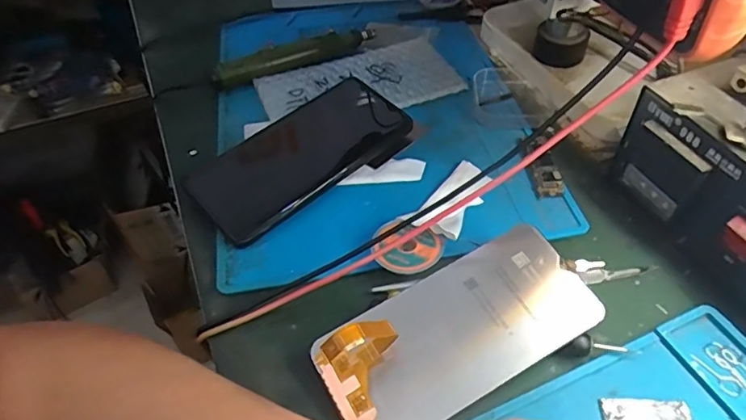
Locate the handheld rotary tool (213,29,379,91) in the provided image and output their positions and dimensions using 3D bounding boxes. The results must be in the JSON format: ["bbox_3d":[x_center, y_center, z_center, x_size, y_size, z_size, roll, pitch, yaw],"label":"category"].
[{"bbox_3d":[-0.069,-0.142,0.479,0.155,0.021,0.026,-20,50,-14],"label":"handheld rotary tool"}]

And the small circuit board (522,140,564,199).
[{"bbox_3d":[0.125,-0.032,0.390,0.022,0.010,0.055,-6,48,-2],"label":"small circuit board"}]

